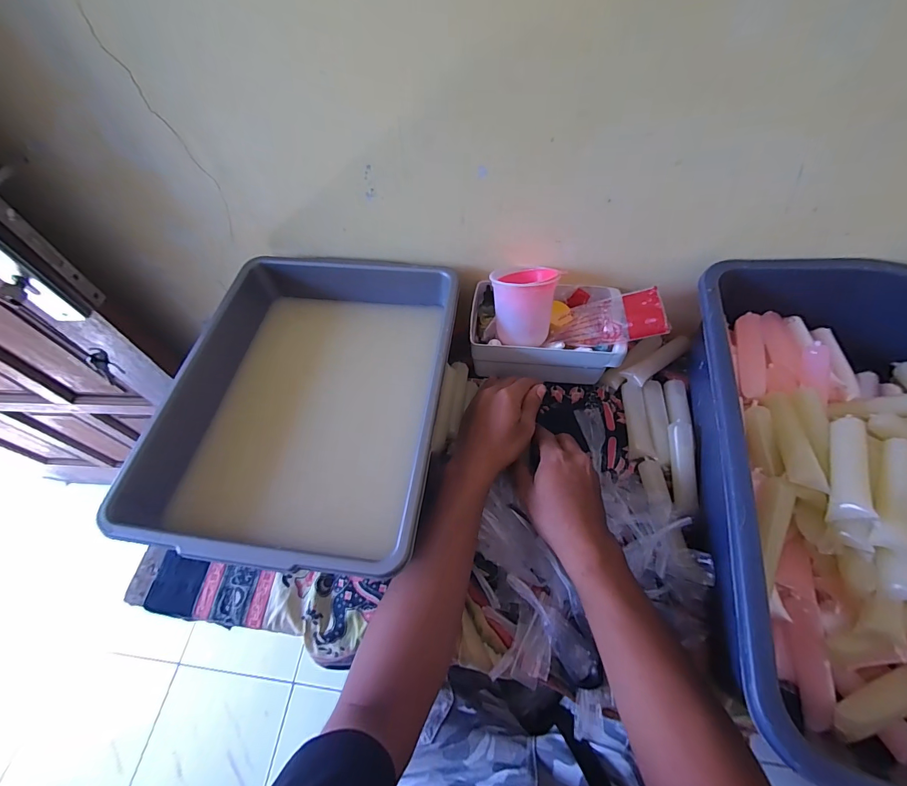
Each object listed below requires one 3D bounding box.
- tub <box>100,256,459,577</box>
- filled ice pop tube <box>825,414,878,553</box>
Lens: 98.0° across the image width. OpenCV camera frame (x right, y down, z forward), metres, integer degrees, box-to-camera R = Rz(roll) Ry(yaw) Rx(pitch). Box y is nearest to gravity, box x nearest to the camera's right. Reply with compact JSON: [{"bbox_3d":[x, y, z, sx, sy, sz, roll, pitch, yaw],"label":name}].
[{"bbox_3d":[-0.159,0.009,0.496,0.302,0.129,0.390,5,59,7],"label":"tub"},{"bbox_3d":[0.366,0.078,0.364,0.029,0.033,0.122,18,61,15],"label":"filled ice pop tube"}]

